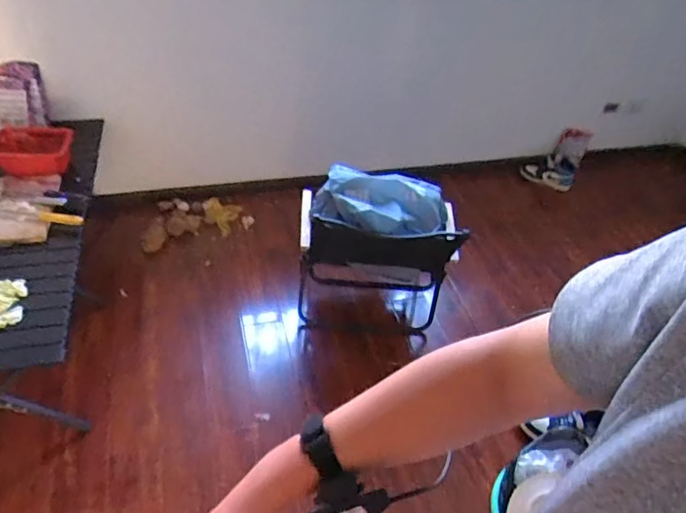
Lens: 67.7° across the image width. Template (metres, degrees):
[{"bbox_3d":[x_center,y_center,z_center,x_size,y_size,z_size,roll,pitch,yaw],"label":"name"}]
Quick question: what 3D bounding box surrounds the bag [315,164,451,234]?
[{"bbox_3d":[0.134,-0.169,1.642,0.419,0.131,0.241,-2,43,-10],"label":"bag"}]

